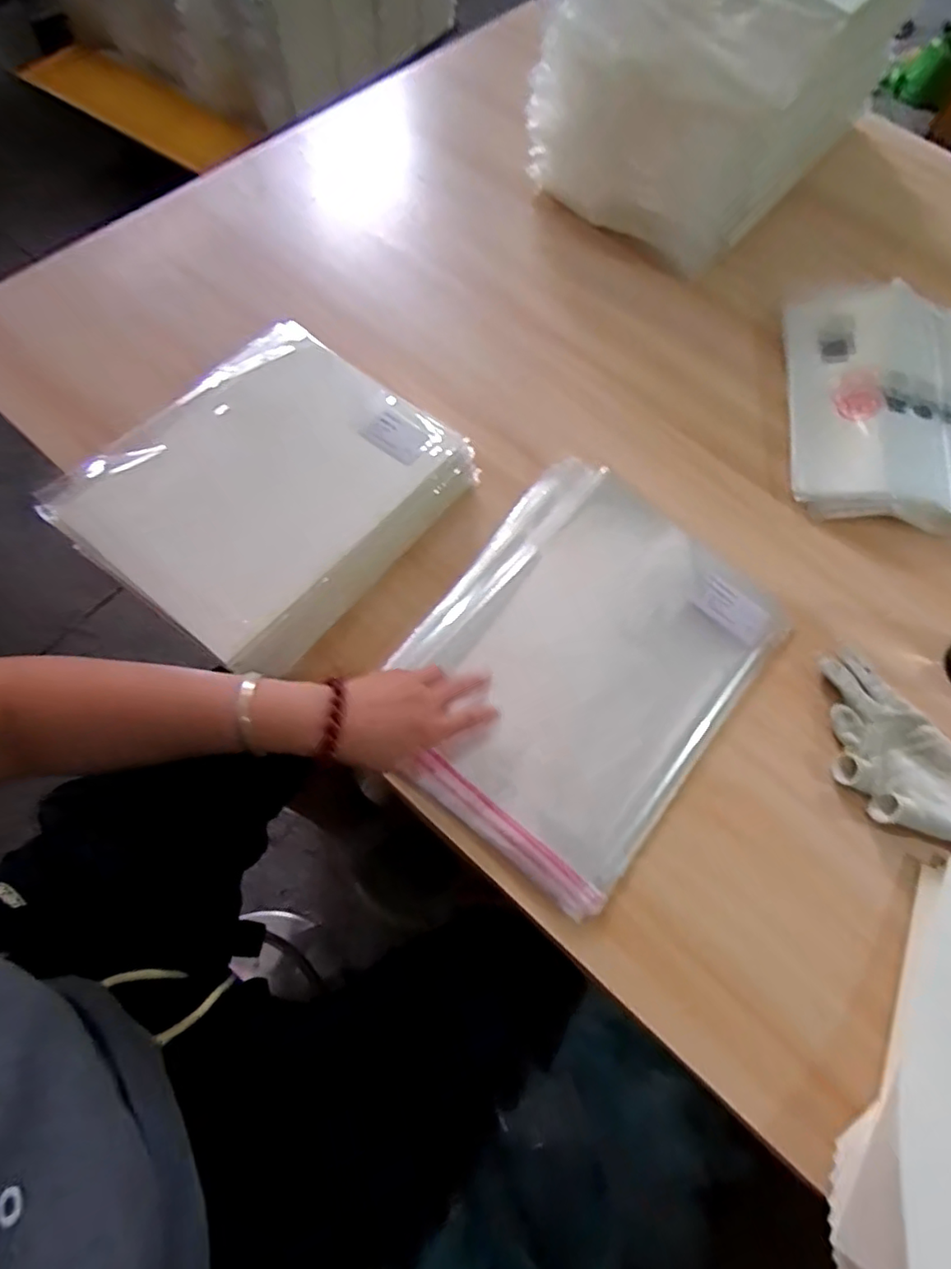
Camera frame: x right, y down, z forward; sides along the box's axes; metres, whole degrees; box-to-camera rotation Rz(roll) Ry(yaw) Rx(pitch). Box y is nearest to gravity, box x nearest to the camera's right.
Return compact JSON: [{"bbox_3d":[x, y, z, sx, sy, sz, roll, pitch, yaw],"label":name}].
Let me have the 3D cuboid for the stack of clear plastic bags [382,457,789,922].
[{"bbox_3d":[0.091,0.025,0.543,0.264,0.030,0.347,36,71,13],"label":"stack of clear plastic bags"}]

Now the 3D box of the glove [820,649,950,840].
[{"bbox_3d":[0.368,0.110,0.524,0.101,0.023,0.189,-36,74,-16],"label":"glove"}]

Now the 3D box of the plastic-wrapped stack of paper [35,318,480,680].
[{"bbox_3d":[-0.194,-0.138,0.592,0.263,0.083,0.315,39,71,12],"label":"plastic-wrapped stack of paper"}]

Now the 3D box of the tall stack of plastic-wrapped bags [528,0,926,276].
[{"bbox_3d":[0.307,-0.688,0.728,0.288,0.249,0.408,43,72,13],"label":"tall stack of plastic-wrapped bags"}]

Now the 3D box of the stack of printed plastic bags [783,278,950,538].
[{"bbox_3d":[0.466,-0.259,0.675,0.223,0.036,0.318,10,68,0],"label":"stack of printed plastic bags"}]

